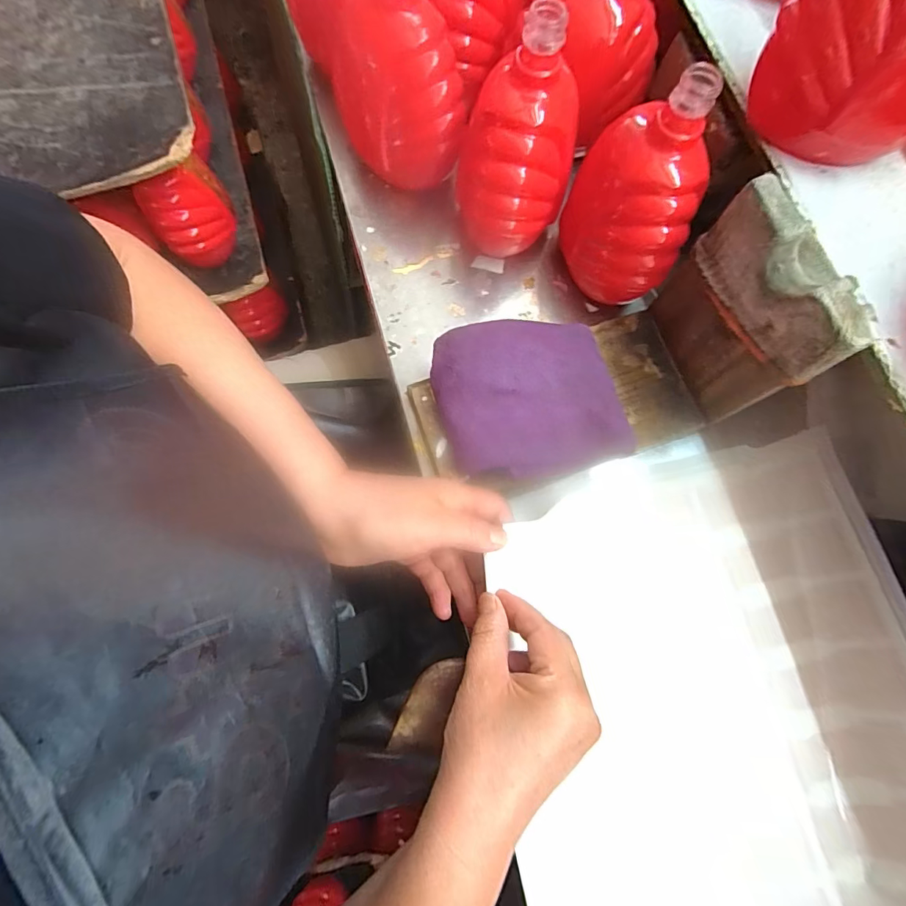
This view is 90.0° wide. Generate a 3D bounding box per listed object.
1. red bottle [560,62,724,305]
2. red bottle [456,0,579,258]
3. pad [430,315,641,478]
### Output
[{"bbox_3d":[0.138,-0.196,0.347,0.092,0.143,0.093,22,78,5],"label":"red bottle"},{"bbox_3d":[0.050,-0.234,0.363,0.089,0.160,0.082,-24,79,-5],"label":"red bottle"},{"bbox_3d":[0.056,-0.044,0.342,0.130,0.019,0.122,-12,78,-3],"label":"pad"}]

